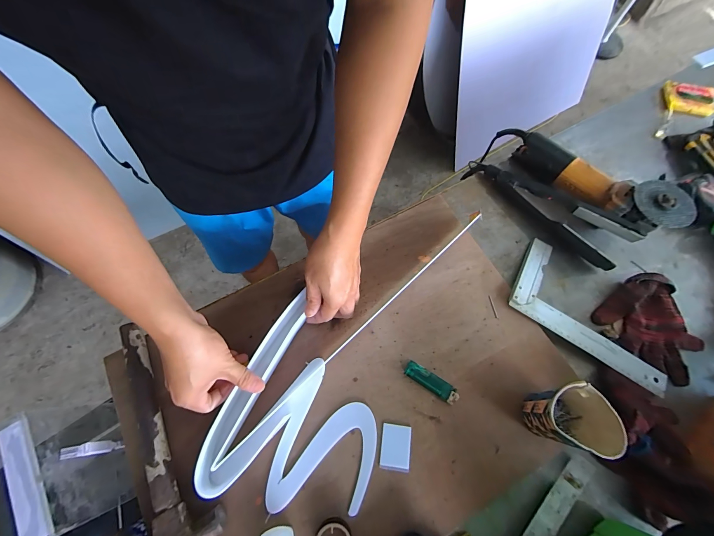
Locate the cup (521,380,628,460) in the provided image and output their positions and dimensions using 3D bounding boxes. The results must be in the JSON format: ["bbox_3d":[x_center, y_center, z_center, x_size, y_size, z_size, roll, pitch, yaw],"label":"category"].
[{"bbox_3d":[0.266,0.187,0.389,0.084,0.096,0.072,16,69,4],"label":"cup"}]

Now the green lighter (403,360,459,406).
[{"bbox_3d":[0.107,0.165,0.438,0.078,0.013,0.023,32,71,13],"label":"green lighter"}]

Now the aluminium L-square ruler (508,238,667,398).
[{"bbox_3d":[0.379,0.070,0.487,0.251,0.022,0.142,30,71,13],"label":"aluminium L-square ruler"}]

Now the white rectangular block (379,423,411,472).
[{"bbox_3d":[0.052,0.242,0.409,0.039,0.004,0.054,7,67,3],"label":"white rectangular block"}]

